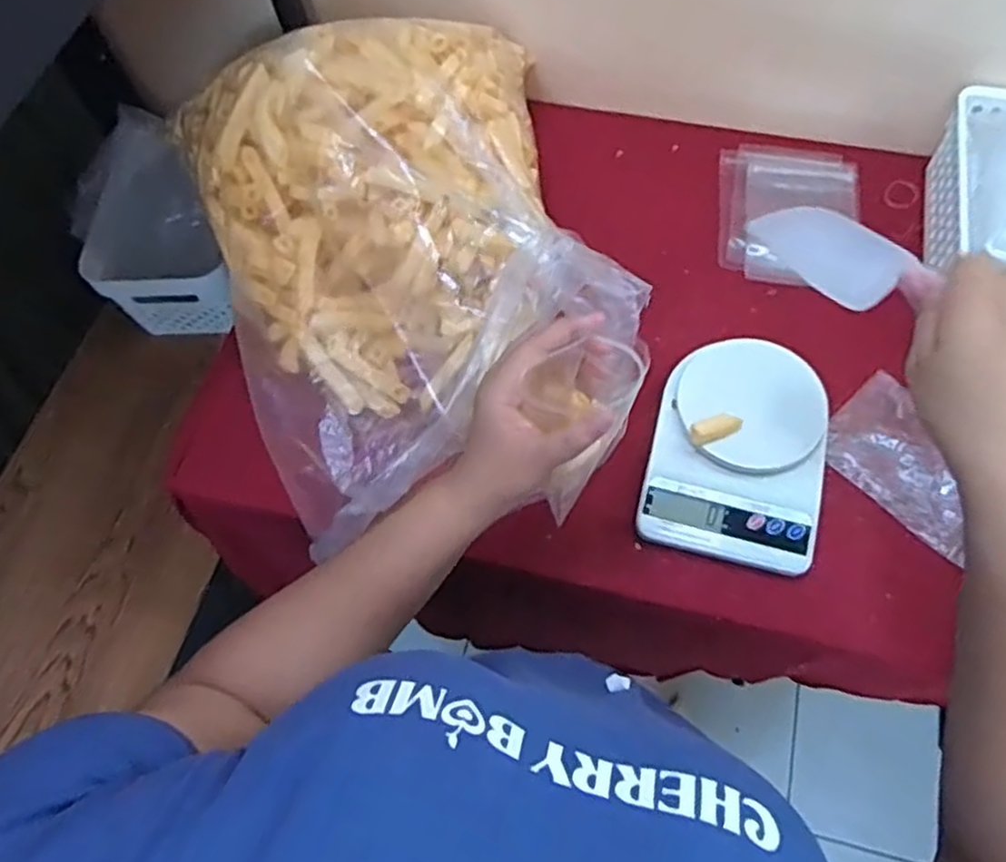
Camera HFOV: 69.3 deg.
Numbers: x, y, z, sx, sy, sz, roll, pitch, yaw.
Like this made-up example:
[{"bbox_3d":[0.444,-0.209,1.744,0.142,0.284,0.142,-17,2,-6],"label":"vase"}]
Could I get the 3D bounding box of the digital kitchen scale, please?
[{"bbox_3d":[0.184,0.012,0.562,0.132,0.030,0.175,14,66,10],"label":"digital kitchen scale"}]

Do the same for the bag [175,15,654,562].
[{"bbox_3d":[-0.070,-0.134,0.569,0.284,0.148,0.403,-20,65,-6],"label":"bag"}]

